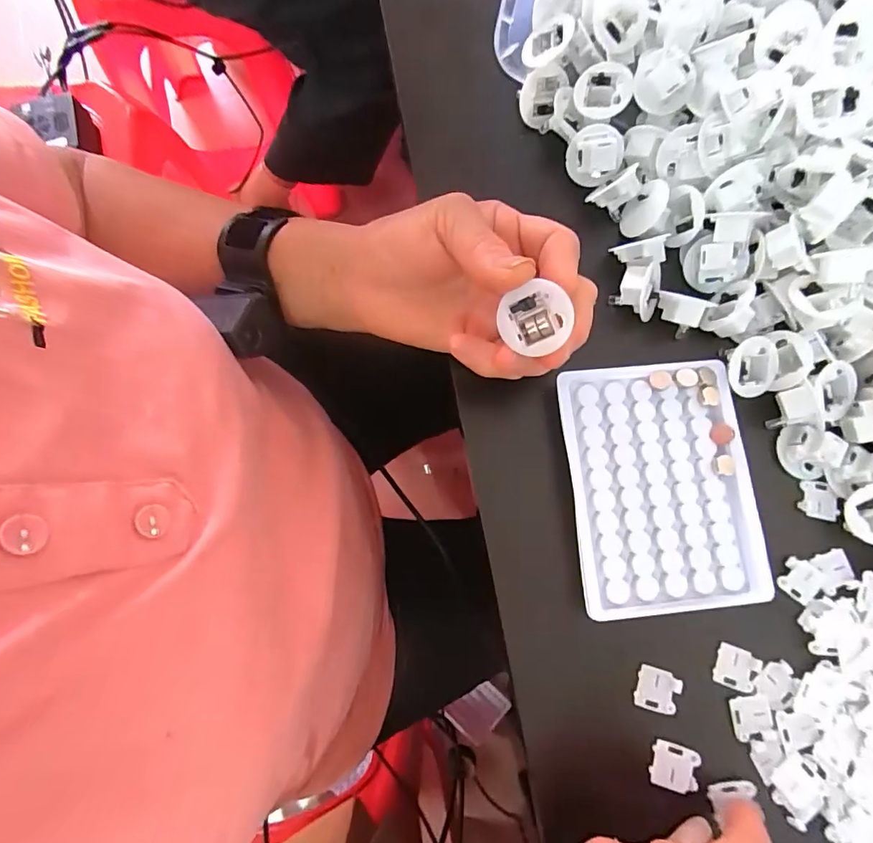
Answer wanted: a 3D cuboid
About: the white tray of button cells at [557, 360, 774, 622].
[{"bbox_3d":[0.122,0.034,0.259,0.096,0.010,0.129,-4,79,-2],"label":"white tray of button cells"}]

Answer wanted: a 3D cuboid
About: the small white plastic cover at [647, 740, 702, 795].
[{"bbox_3d":[0.119,0.173,0.239,0.022,0.005,0.021,13,79,1],"label":"small white plastic cover"}]

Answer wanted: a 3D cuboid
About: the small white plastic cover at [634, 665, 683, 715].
[{"bbox_3d":[0.114,0.139,0.245,0.021,0.004,0.021,16,79,2],"label":"small white plastic cover"}]

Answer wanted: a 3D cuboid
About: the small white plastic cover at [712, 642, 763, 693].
[{"bbox_3d":[0.157,0.129,0.249,0.022,0.004,0.021,19,79,2],"label":"small white plastic cover"}]

